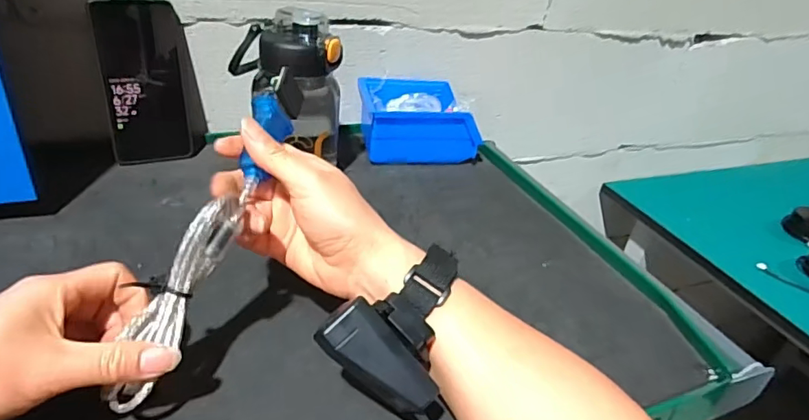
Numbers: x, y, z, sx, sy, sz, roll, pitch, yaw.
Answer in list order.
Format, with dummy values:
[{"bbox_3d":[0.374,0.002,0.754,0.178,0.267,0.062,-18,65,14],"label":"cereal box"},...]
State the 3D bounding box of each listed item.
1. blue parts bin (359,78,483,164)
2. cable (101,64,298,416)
[{"bbox_3d":[0.013,-0.107,0.643,0.128,0.072,0.102,0,33,-13],"label":"blue parts bin"},{"bbox_3d":[-0.115,0.002,0.324,0.038,0.049,0.234,14,62,9],"label":"cable"}]

